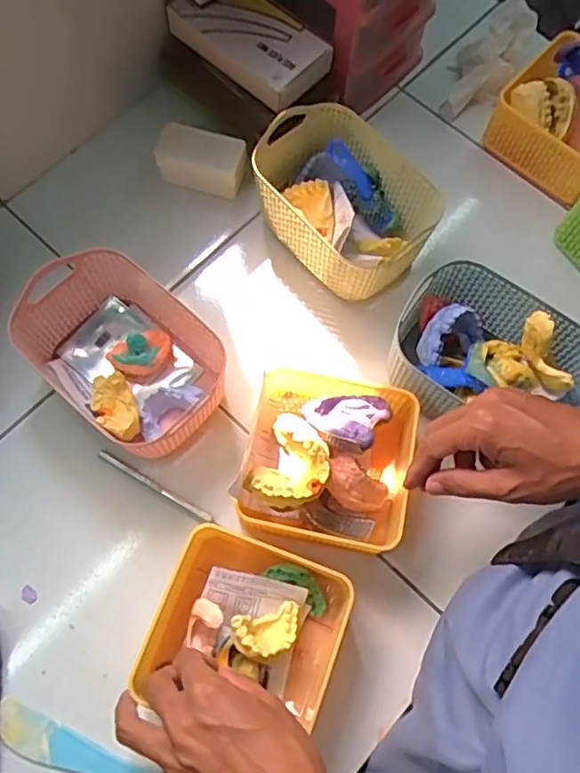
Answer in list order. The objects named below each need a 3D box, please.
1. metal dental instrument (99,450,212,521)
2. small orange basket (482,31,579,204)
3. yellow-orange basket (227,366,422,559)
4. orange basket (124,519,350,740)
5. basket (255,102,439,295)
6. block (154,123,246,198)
[{"bbox_3d":[-0.117,0.085,0.531,0.113,0.004,0.007,30,72,8],"label":"metal dental instrument"},{"bbox_3d":[0.290,-0.278,0.636,0.133,0.078,0.131,41,74,12],"label":"small orange basket"},{"bbox_3d":[0.033,0.057,0.506,0.131,0.076,0.126,11,70,2],"label":"yellow-orange basket"},{"bbox_3d":[-0.029,0.184,0.470,0.139,0.055,0.125,18,71,4],"label":"orange basket"},{"bbox_3d":[0.049,-0.169,0.586,0.116,0.087,0.167,-39,76,-14],"label":"basket"},{"bbox_3d":[-0.088,-0.225,0.624,0.091,0.050,0.048,15,71,3],"label":"block"}]

